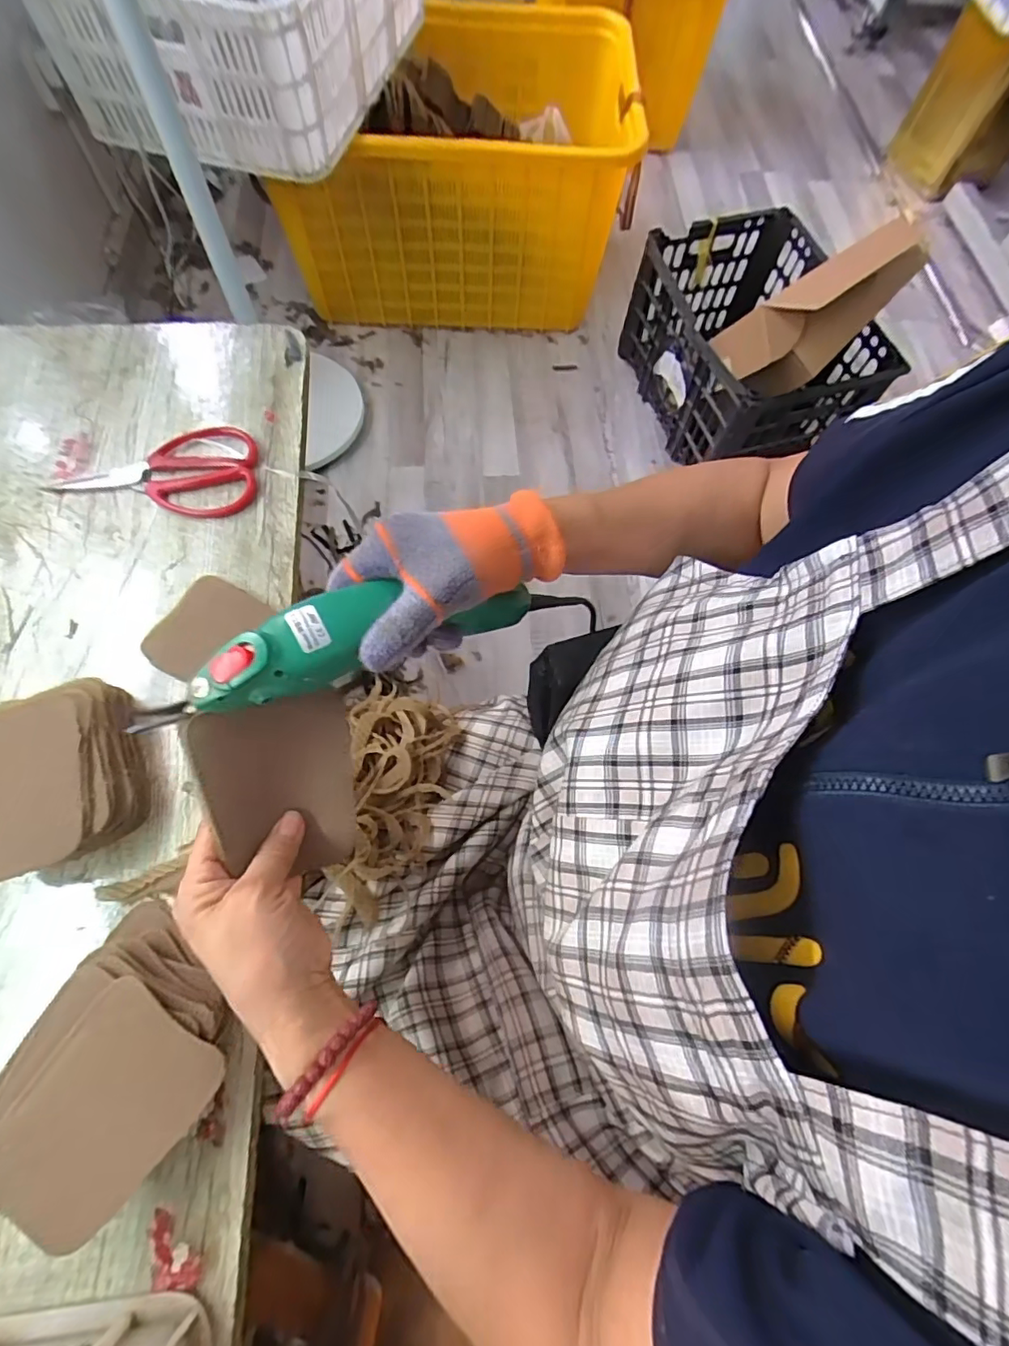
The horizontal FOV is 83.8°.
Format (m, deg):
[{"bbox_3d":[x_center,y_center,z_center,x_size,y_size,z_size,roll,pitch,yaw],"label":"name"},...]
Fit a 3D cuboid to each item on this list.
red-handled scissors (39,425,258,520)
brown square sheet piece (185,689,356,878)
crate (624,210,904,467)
[{"bbox_3d":[-0.326,-0.197,0.534,0.183,0.012,0.098,7,68,1],"label":"red-handled scissors"},{"bbox_3d":[-0.133,0.070,0.339,0.089,0.007,0.106,-12,92,-38],"label":"brown square sheet piece"},{"bbox_3d":[0.487,-0.652,1.157,0.341,0.267,0.508,-12,70,-7],"label":"crate"}]

